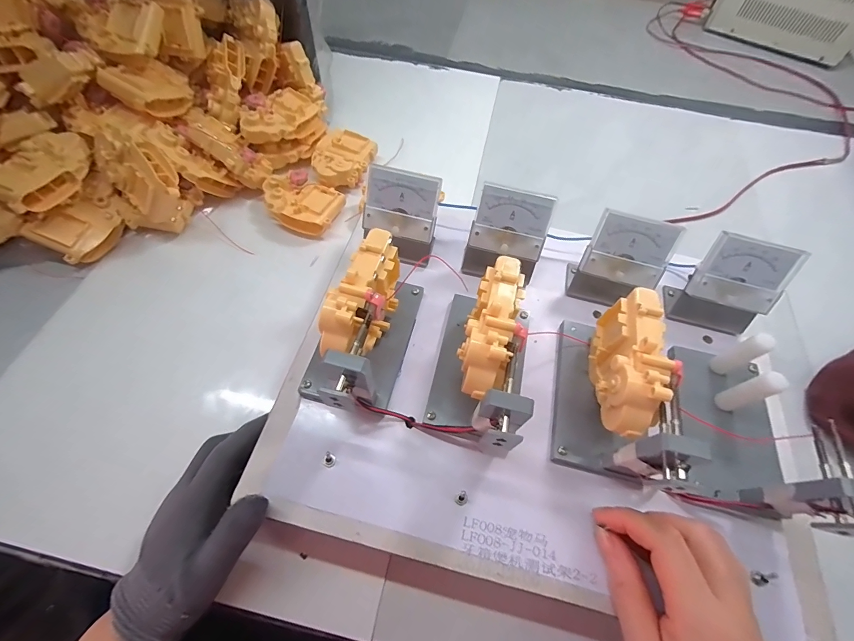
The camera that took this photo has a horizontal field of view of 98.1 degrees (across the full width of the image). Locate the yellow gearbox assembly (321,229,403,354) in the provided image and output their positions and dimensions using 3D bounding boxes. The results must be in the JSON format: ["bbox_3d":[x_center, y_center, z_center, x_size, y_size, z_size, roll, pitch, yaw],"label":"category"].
[{"bbox_3d":[-0.045,-0.008,0.283,0.034,0.087,0.094,12,61,5],"label":"yellow gearbox assembly"}]

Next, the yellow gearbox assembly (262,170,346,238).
[{"bbox_3d":[-0.152,-0.141,0.449,0.087,0.033,0.067,22,62,10],"label":"yellow gearbox assembly"}]

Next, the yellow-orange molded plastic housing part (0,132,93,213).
[{"bbox_3d":[-0.392,-0.153,0.380,0.058,0.034,0.094,19,62,9],"label":"yellow-orange molded plastic housing part"}]

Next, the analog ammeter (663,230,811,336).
[{"bbox_3d":[0.255,-0.027,0.314,0.068,0.078,0.037,14,61,6],"label":"analog ammeter"}]

